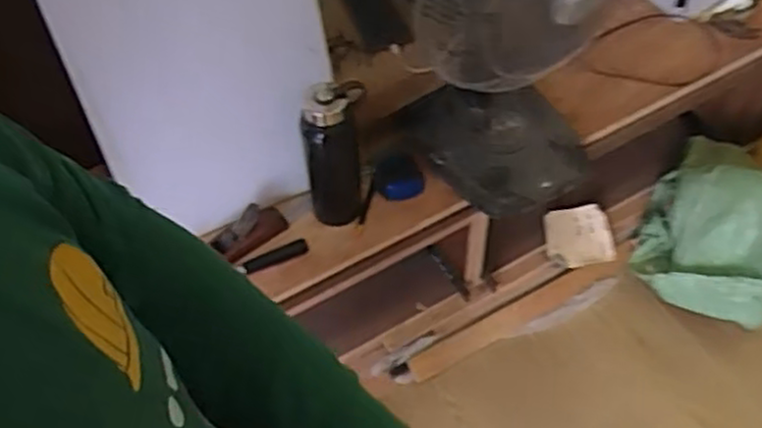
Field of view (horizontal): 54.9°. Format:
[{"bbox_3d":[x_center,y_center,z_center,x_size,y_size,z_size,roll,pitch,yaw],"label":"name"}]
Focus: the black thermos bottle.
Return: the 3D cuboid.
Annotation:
[{"bbox_3d":[-0.075,-0.096,1.171,0.088,0.288,0.090,-1,54,1],"label":"black thermos bottle"}]

